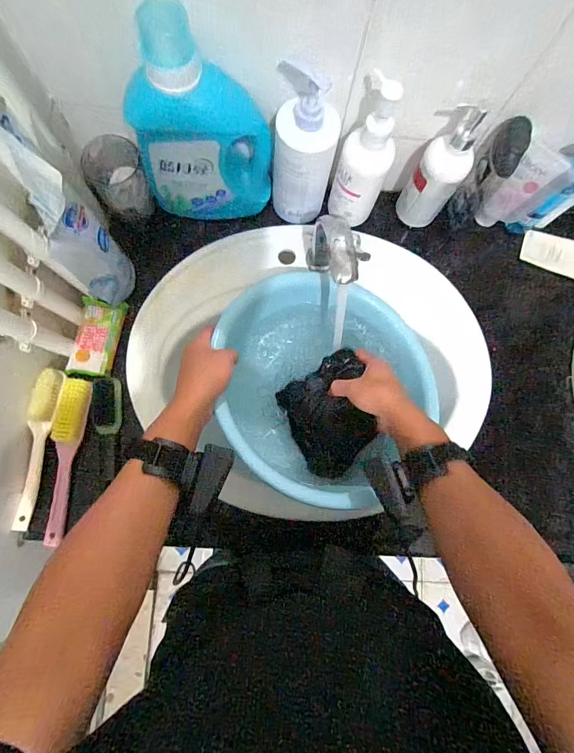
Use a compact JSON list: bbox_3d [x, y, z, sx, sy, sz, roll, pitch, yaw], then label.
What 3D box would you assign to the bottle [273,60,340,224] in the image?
[{"bbox_3d":[0.025,-0.306,0.518,0.086,0.186,0.084,7,82,-4],"label":"bottle"}]

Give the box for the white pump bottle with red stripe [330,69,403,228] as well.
[{"bbox_3d":[0.109,-0.292,0.519,0.073,0.201,0.067,27,81,-2],"label":"white pump bottle with red stripe"}]

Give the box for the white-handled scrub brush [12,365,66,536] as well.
[{"bbox_3d":[-0.342,0.098,0.508,0.026,0.030,0.217,8,82,-4],"label":"white-handled scrub brush"}]

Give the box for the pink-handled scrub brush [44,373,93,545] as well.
[{"bbox_3d":[-0.309,0.116,0.516,0.039,0.029,0.226,6,83,-4],"label":"pink-handled scrub brush"}]

